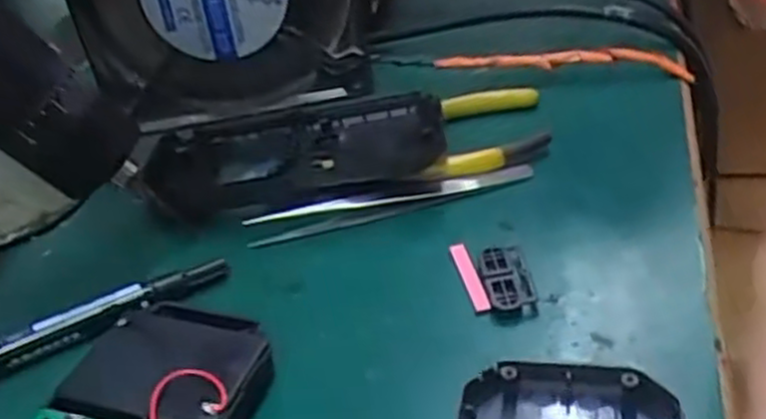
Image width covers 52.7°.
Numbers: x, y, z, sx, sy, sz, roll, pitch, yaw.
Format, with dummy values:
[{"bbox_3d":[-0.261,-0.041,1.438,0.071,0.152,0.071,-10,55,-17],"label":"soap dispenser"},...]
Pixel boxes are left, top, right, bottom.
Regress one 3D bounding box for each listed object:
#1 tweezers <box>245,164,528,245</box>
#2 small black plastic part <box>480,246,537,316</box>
[{"bbox_3d":[0.004,-0.004,0.281,0.106,0.009,0.010,-15,36,-8],"label":"tweezers"},{"bbox_3d":[0.039,0.022,0.244,0.015,0.005,0.029,-9,36,0],"label":"small black plastic part"}]

